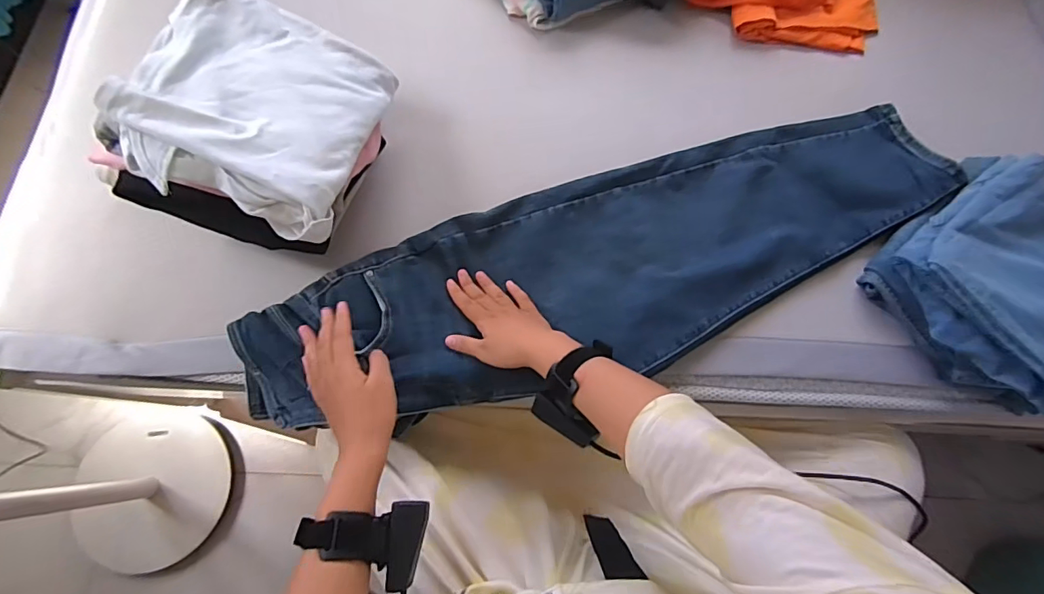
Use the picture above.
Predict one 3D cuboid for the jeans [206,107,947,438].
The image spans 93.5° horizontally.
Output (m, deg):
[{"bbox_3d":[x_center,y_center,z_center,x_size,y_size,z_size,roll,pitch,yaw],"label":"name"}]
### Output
[{"bbox_3d":[0.122,-0.041,0.614,0.897,0.045,0.246,-17,75,-8],"label":"jeans"}]

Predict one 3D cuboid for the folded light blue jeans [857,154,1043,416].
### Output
[{"bbox_3d":[0.594,-0.023,0.604,0.258,0.094,0.241,-39,78,-12],"label":"folded light blue jeans"}]

